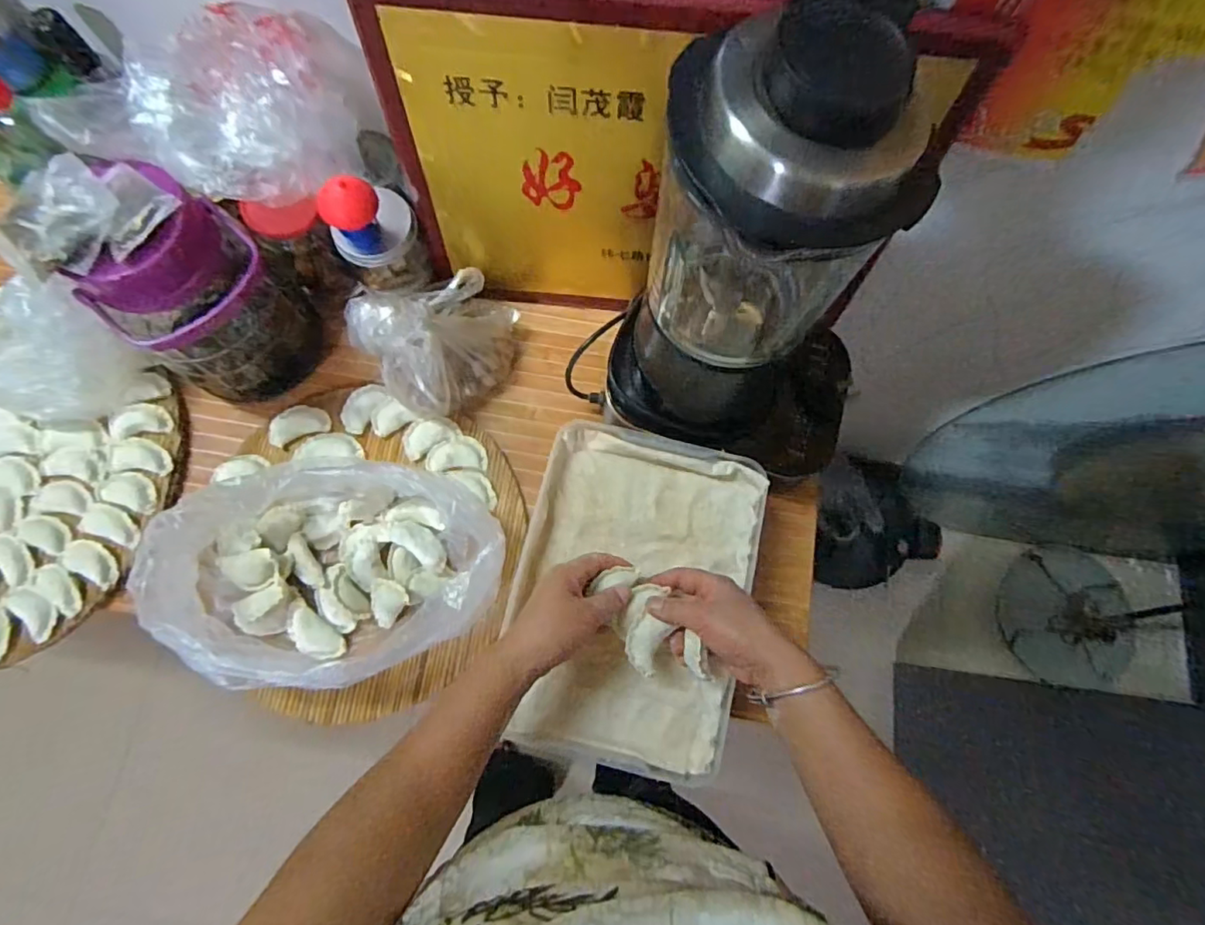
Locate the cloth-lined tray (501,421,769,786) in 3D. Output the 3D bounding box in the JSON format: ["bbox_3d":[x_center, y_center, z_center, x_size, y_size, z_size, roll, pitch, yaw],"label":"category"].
[{"bbox_3d":[0.028,0.126,0.556,0.217,0.037,0.308,14,75,2],"label":"cloth-lined tray"}]

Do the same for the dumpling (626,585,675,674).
[{"bbox_3d":[0.038,0.145,0.496,0.034,0.015,0.073,1,71,-1],"label":"dumpling"}]

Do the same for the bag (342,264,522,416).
[{"bbox_3d":[-0.177,-0.142,0.632,0.167,0.118,0.124,-42,80,-11],"label":"bag"}]

